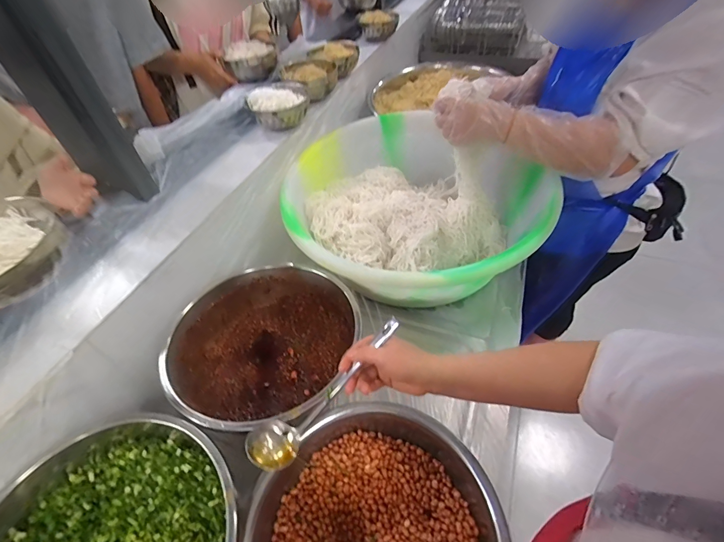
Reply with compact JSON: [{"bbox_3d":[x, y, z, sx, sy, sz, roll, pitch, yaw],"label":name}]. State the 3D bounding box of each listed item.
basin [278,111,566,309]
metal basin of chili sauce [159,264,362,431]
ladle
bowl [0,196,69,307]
[{"bbox_3d":[0.113,-0.163,0.873,0.547,0.234,0.586,-3,48,3],"label":"basin"},{"bbox_3d":[-0.189,0.139,0.686,0.302,0.124,0.325,-3,48,3],"label":"metal basin of chili sauce"},{"bbox_3d":[-0.040,0.151,0.458,0.239,0.059,0.056,-46,56,-1],"label":"ladle"},{"bbox_3d":[-0.474,-0.029,0.464,0.151,0.062,0.149,28,56,27],"label":"bowl"}]

